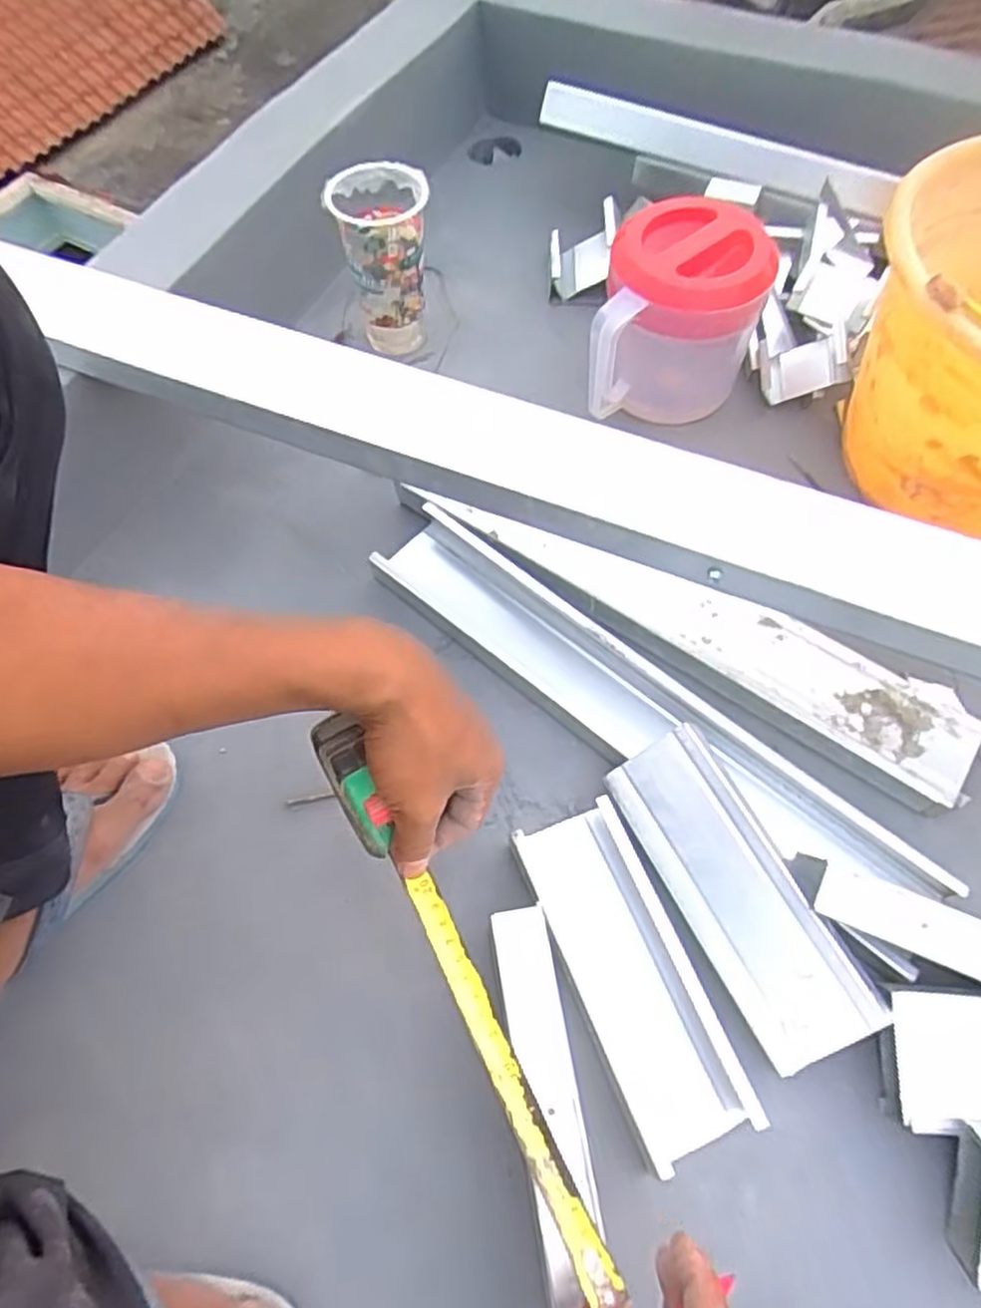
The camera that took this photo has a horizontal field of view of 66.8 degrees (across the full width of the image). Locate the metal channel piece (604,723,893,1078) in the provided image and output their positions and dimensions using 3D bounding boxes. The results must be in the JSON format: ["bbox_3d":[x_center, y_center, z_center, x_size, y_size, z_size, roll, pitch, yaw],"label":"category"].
[{"bbox_3d":[0.166,0.157,0.503,0.077,0.030,0.211,-39,64,18],"label":"metal channel piece"}]

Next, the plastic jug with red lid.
[{"bbox_3d":[0.167,-0.311,0.691,0.144,0.147,0.139,4,64,4],"label":"plastic jug with red lid"}]

